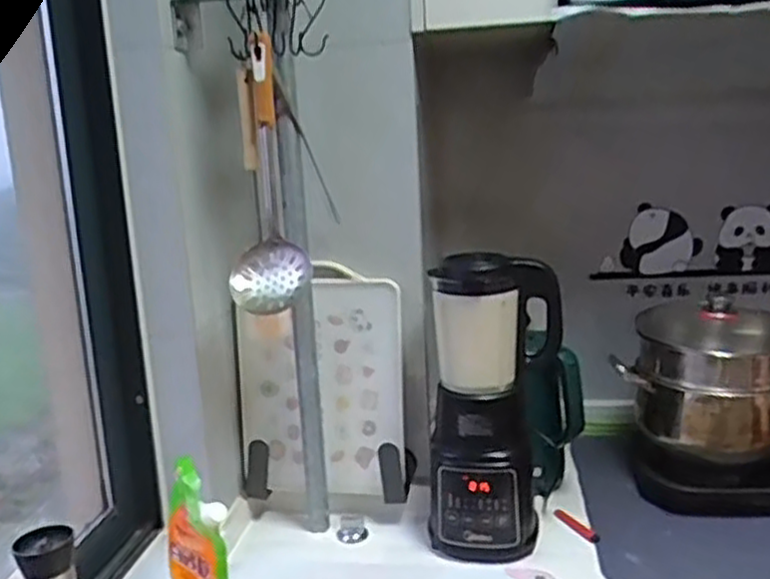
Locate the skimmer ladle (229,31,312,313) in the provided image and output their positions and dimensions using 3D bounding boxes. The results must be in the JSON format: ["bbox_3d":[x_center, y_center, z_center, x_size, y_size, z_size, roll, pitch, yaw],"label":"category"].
[{"bbox_3d":[-0.166,-0.150,0.998,0.102,0.350,0.082,-6,12,-13],"label":"skimmer ladle"}]

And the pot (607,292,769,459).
[{"bbox_3d":[0.534,0.142,1.224,0.257,0.218,0.259,-3,12,1],"label":"pot"}]

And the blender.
[{"bbox_3d":[0.171,0.162,1.148,0.187,0.436,0.220,-1,12,11],"label":"blender"}]

